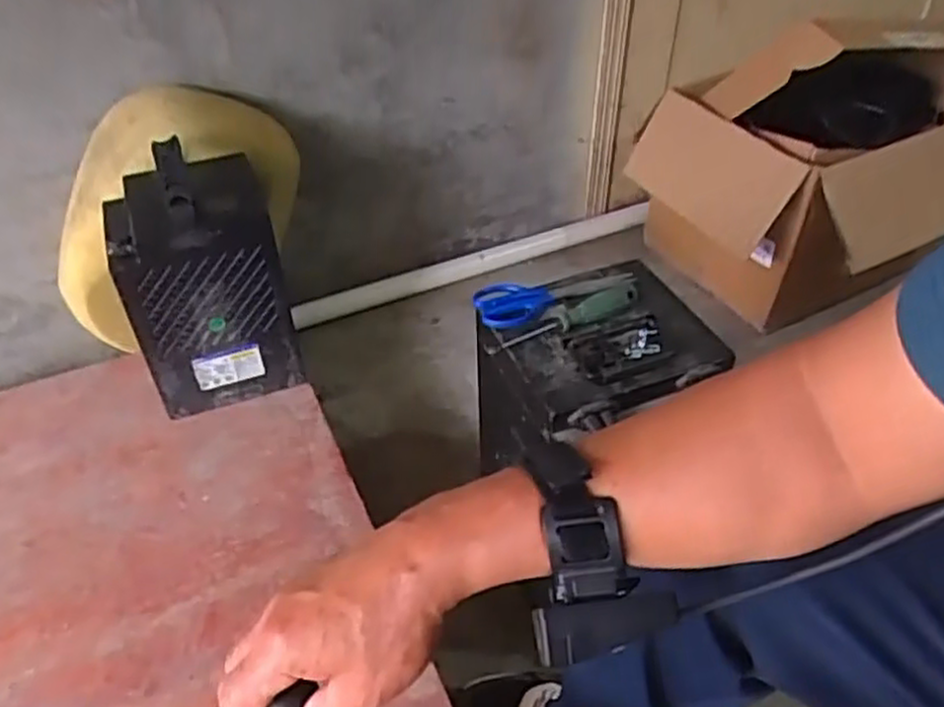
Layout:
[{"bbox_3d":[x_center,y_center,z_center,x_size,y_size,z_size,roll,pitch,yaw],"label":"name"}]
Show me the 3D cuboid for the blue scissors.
[{"bbox_3d":[0.084,-0.063,0.776,0.162,0.012,0.068,-14,45,-15],"label":"blue scissors"}]

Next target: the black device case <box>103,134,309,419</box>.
[{"bbox_3d":[-0.335,-0.092,0.967,0.179,0.298,0.158,-16,45,-16],"label":"black device case"}]

